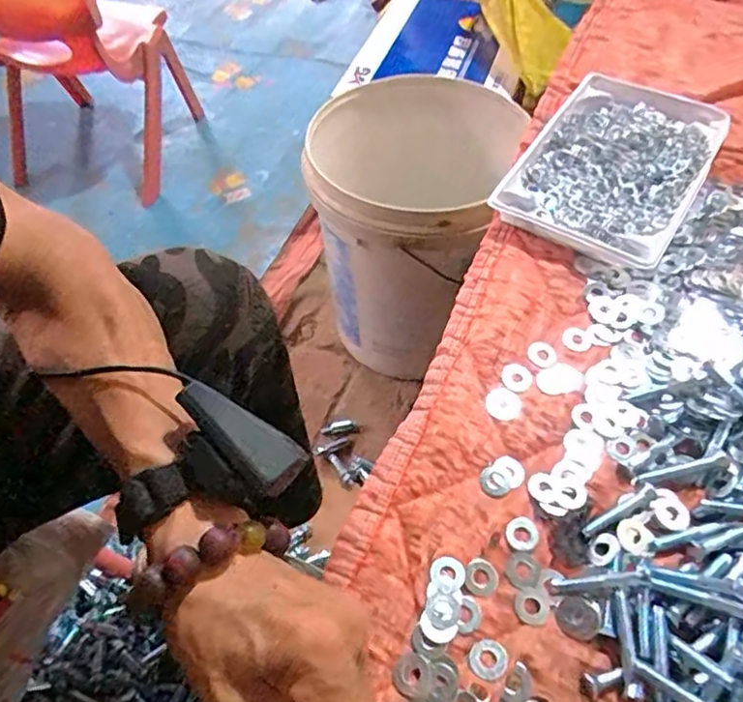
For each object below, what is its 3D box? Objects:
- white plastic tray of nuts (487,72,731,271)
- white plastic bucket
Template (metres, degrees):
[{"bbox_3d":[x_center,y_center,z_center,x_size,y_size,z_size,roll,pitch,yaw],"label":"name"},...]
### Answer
[{"bbox_3d":[0.228,-0.179,0.582,0.154,0.030,0.233,27,61,20],"label":"white plastic tray of nuts"},{"bbox_3d":[0.053,-0.169,0.918,0.270,0.345,0.284,-2,54,3],"label":"white plastic bucket"}]

